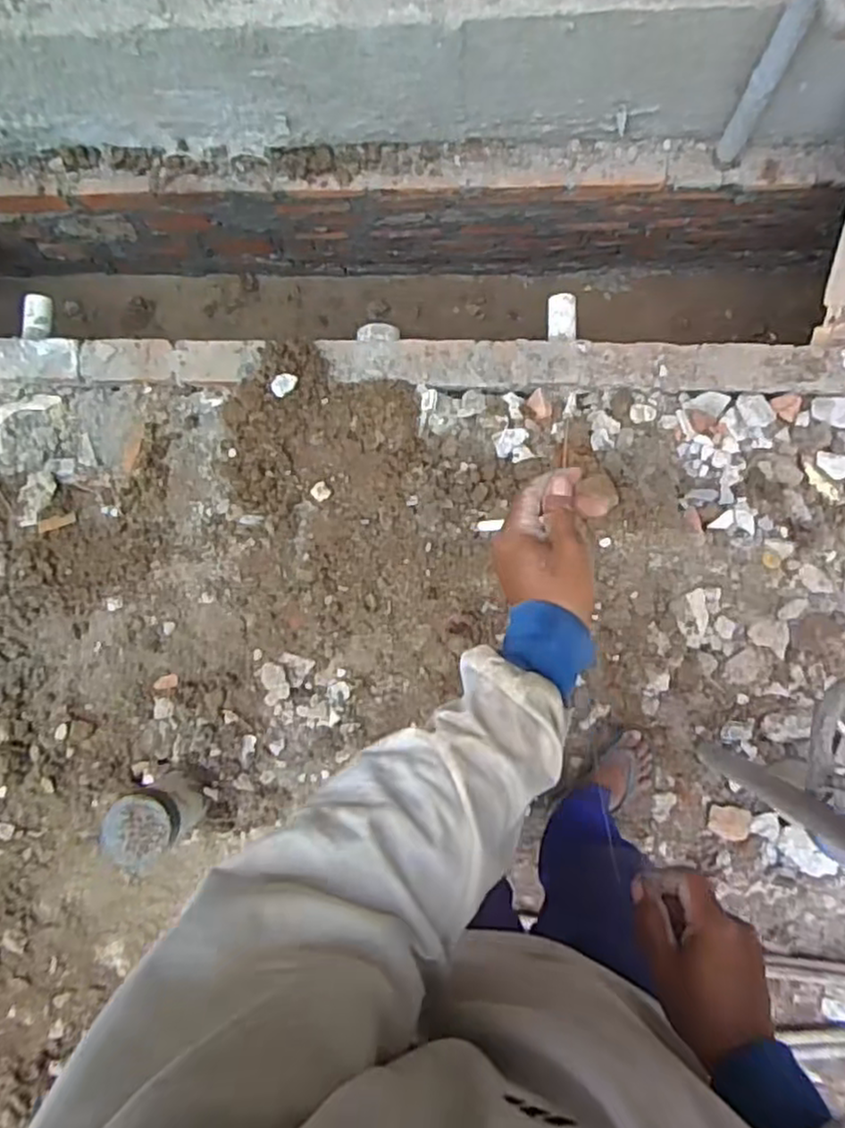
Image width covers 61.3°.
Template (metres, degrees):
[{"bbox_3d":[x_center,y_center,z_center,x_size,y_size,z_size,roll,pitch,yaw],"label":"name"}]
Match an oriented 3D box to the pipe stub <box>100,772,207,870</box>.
[{"bbox_3d":[-0.477,0.458,1.289,0.138,0.181,0.116,-31,83,0],"label":"pipe stub"}]

